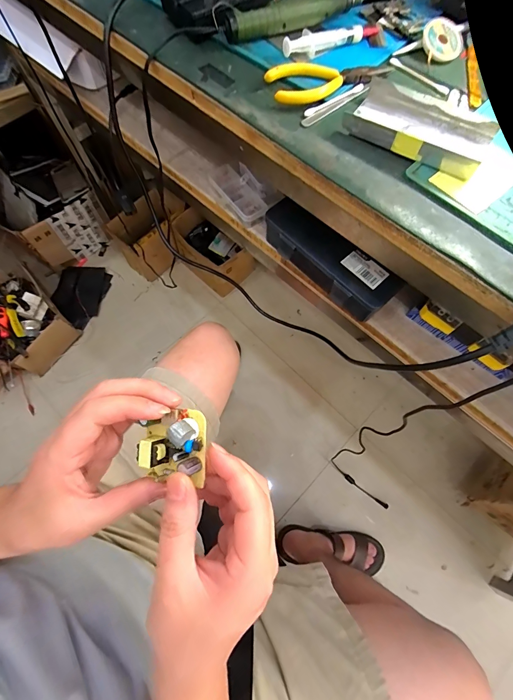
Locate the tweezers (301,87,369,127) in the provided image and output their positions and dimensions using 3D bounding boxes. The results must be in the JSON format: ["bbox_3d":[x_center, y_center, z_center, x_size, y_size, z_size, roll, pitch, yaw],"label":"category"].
[{"bbox_3d":[0.076,-0.235,0.308,0.082,0.004,0.009,-36,74,-14],"label":"tweezers"}]

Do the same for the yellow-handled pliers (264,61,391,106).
[{"bbox_3d":[0.072,-0.268,0.313,0.121,0.010,0.044,-17,71,-8],"label":"yellow-handled pliers"}]

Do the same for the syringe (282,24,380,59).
[{"bbox_3d":[0.080,-0.328,0.333,0.115,0.015,0.015,-28,72,-11],"label":"syringe"}]

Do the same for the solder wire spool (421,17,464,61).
[{"bbox_3d":[0.196,-0.326,0.335,0.043,0.010,0.049,11,79,-7],"label":"solder wire spool"}]

